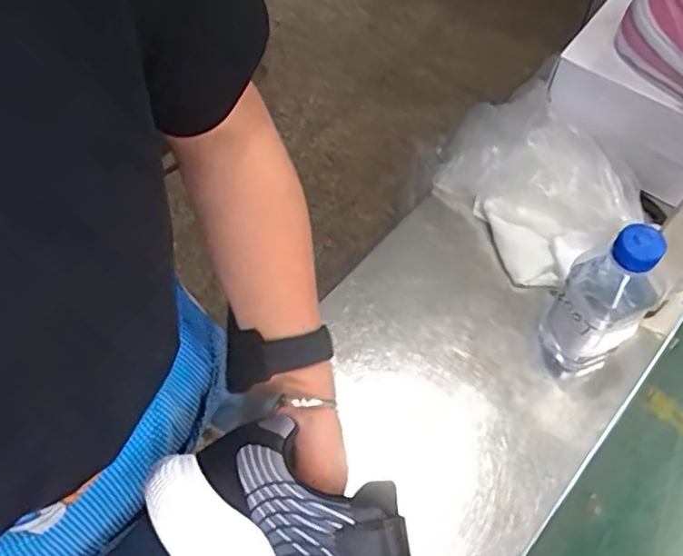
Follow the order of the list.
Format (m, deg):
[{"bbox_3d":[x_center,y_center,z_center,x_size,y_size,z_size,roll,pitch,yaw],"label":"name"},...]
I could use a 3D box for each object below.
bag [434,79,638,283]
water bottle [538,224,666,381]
[{"bbox_3d":[0.176,-0.097,0.627,0.111,0.095,0.199,-28,63,-15],"label":"bag"},{"bbox_3d":[0.209,0.017,0.513,0.065,0.164,0.066,-21,62,-11],"label":"water bottle"}]

